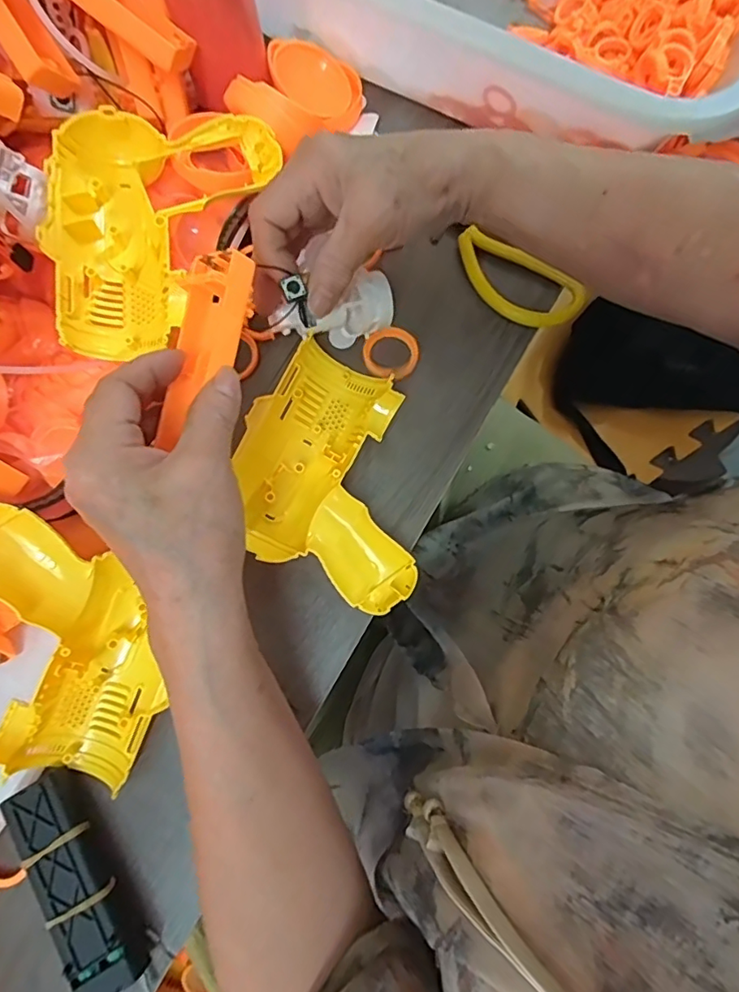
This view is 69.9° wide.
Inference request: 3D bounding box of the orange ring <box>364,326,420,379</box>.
[{"bbox_3d":[0.015,-0.092,0.341,0.033,0.011,0.035,0,80,1],"label":"orange ring"}]

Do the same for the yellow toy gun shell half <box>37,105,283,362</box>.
[{"bbox_3d":[-0.134,-0.159,0.305,0.106,0.036,0.163,29,81,6],"label":"yellow toy gun shell half"}]

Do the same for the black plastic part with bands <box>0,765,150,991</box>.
[{"bbox_3d":[-0.153,0.201,0.279,0.029,0.026,0.107,-31,81,-5],"label":"black plastic part with bands"}]

